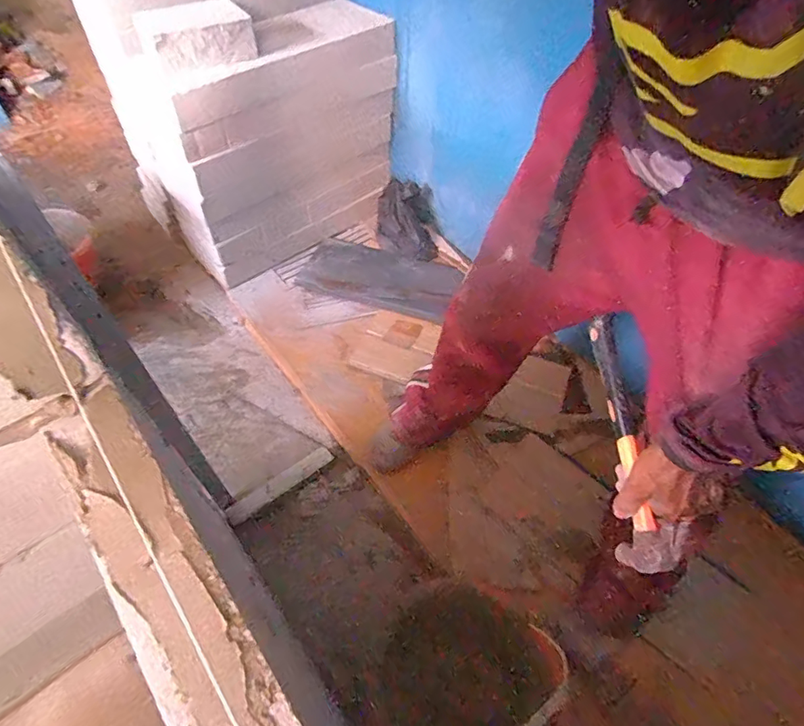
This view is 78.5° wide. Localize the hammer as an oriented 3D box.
[{"bbox_3d":[0.259,0.087,0.576,0.023,0.109,0.288,-4,73,-6],"label":"hammer"}]

